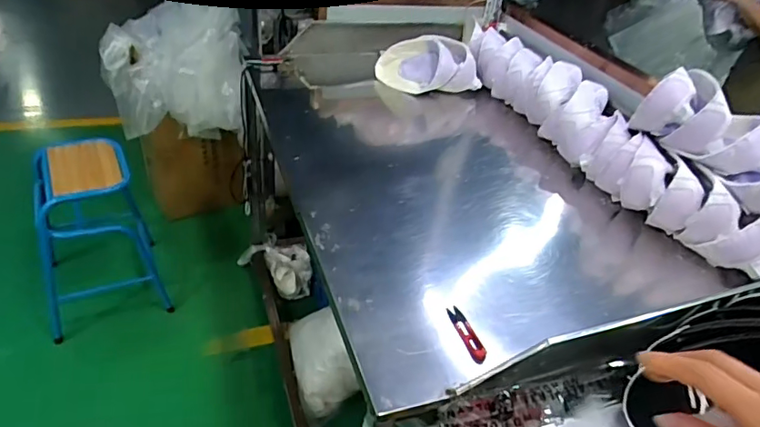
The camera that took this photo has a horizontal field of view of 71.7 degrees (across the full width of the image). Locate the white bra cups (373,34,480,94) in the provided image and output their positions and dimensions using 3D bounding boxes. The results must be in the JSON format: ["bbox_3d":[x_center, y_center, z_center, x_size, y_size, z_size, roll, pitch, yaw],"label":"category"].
[{"bbox_3d":[0.137,-0.423,1.505,0.307,0.137,0.116,14,36,9],"label":"white bra cups"}]

